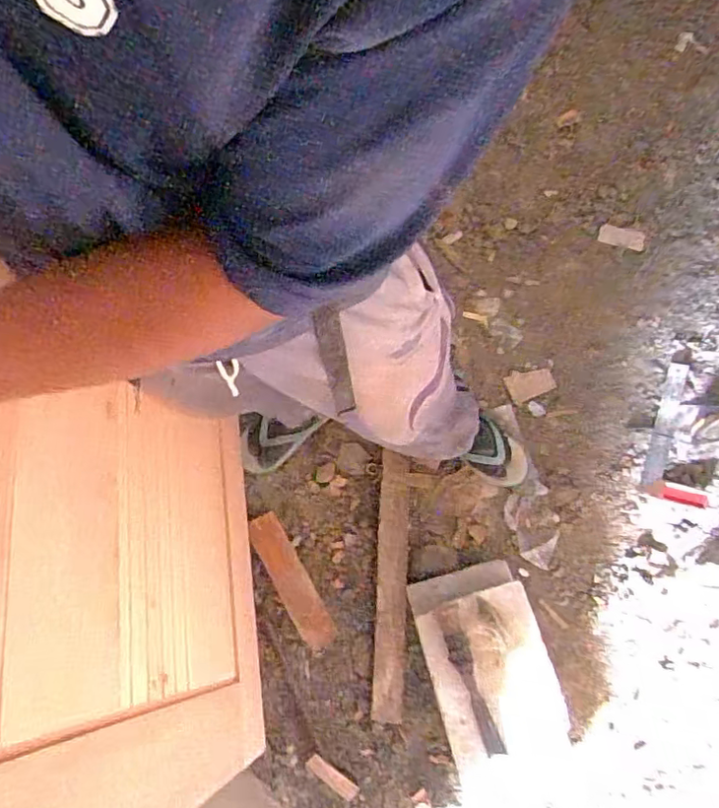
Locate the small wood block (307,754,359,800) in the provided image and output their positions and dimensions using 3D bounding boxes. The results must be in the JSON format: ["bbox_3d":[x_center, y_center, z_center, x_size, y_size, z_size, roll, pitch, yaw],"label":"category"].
[{"bbox_3d":[-0.050,0.669,1.047,0.100,0.018,0.026,30,76,10],"label":"small wood block"}]

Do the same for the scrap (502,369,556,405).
[{"bbox_3d":[0.377,-0.050,1.299,0.097,0.015,0.087,-27,51,13],"label":"scrap"}]

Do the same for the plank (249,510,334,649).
[{"bbox_3d":[-0.135,0.340,1.132,0.063,0.011,0.269,-28,77,-8],"label":"plank"}]

